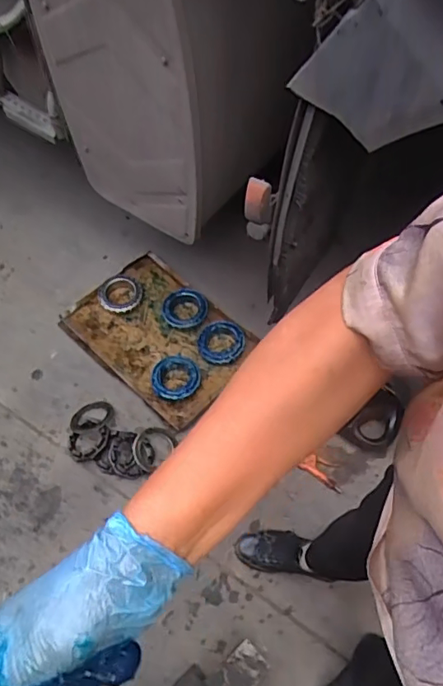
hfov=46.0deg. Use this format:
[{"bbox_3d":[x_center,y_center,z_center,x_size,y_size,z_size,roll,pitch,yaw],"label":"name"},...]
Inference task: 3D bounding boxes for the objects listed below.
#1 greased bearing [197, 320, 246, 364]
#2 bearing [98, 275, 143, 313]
[{"bbox_3d":[0.000,-0.001,1.564,0.140,0.045,0.138,1,60,0],"label":"greased bearing"},{"bbox_3d":[-0.321,-0.156,1.657,0.141,0.043,0.128,-15,61,-9],"label":"bearing"}]

